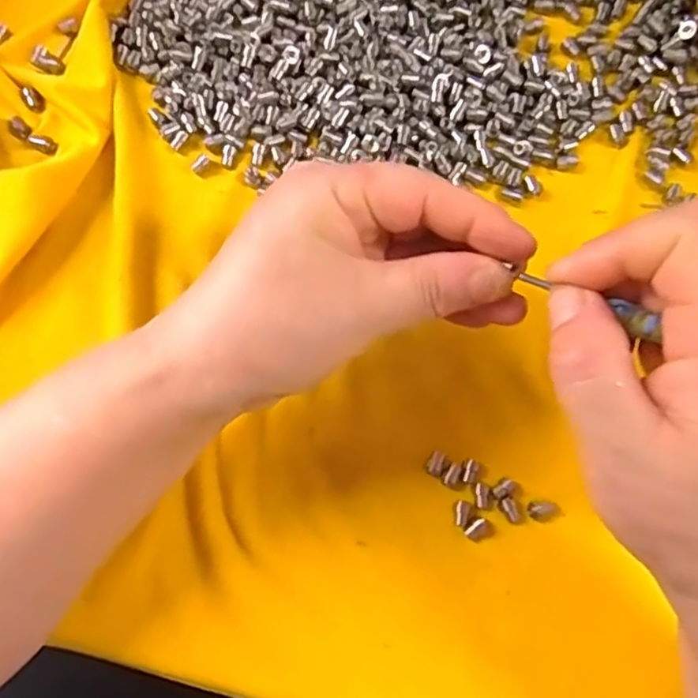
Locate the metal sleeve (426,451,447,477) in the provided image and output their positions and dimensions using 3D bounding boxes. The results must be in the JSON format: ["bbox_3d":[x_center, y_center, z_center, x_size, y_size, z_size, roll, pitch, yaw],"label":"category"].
[{"bbox_3d":[0.037,0.049,0.264,0.006,0.004,0.010,24,79,5],"label":"metal sleeve"}]

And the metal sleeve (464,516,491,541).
[{"bbox_3d":[0.054,0.075,0.257,0.011,0.004,0.007,-41,81,-8],"label":"metal sleeve"}]

